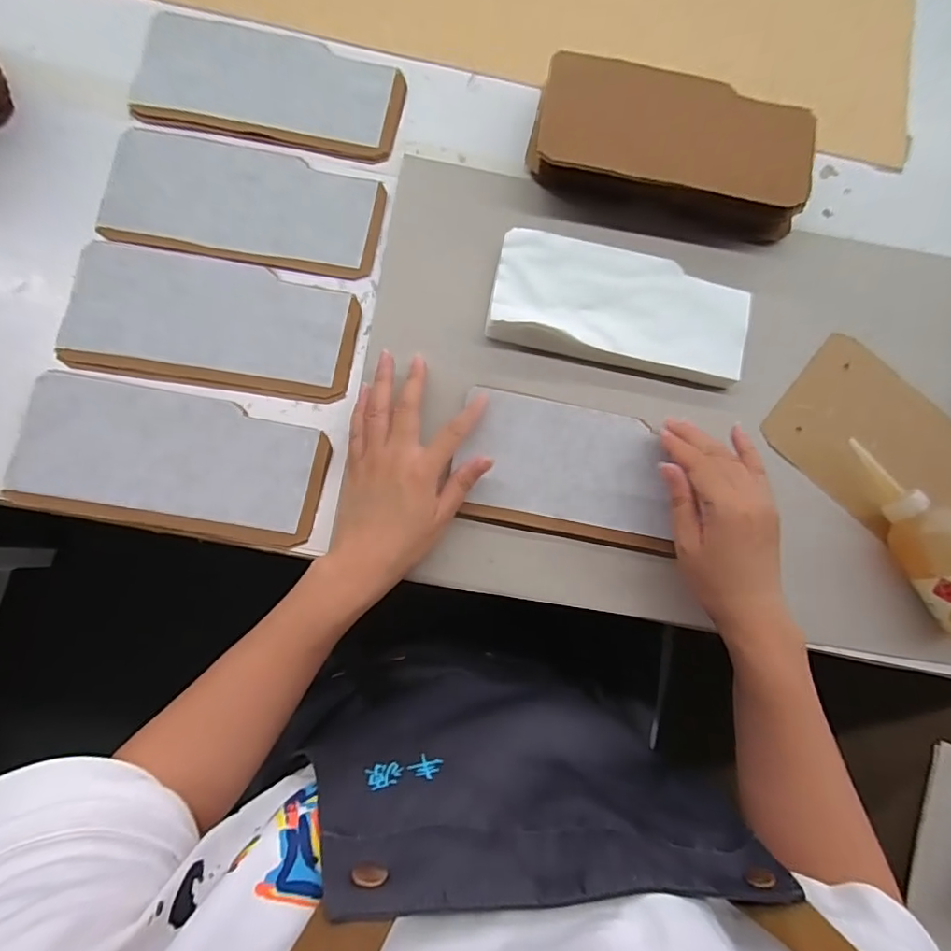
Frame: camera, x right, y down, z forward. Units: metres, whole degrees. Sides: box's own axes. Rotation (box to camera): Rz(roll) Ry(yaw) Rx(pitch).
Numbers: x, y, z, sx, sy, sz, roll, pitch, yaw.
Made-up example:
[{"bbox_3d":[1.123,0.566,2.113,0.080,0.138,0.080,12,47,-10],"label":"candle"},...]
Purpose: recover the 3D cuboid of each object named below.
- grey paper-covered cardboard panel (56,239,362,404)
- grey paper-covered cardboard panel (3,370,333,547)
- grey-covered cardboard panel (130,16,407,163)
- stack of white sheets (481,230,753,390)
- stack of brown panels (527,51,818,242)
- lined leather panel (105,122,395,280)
[{"bbox_3d":[-0.214,-0.124,0.432,0.228,0.012,0.106,9,81,-4],"label":"grey paper-covered cardboard panel"},{"bbox_3d":[-0.231,-0.012,0.405,0.224,0.009,0.103,10,81,-3],"label":"grey paper-covered cardboard panel"},{"bbox_3d":[-0.178,-0.341,0.465,0.222,0.015,0.097,9,81,-4],"label":"grey-covered cardboard panel"},{"bbox_3d":[0.121,-0.140,0.447,0.211,0.026,0.097,11,81,-3],"label":"stack of white sheets"},{"bbox_3d":[0.168,-0.281,0.463,0.237,0.049,0.113,11,81,-3],"label":"stack of brown panels"},{"bbox_3d":[-0.193,-0.230,0.446,0.221,0.010,0.100,7,81,-4],"label":"lined leather panel"}]

